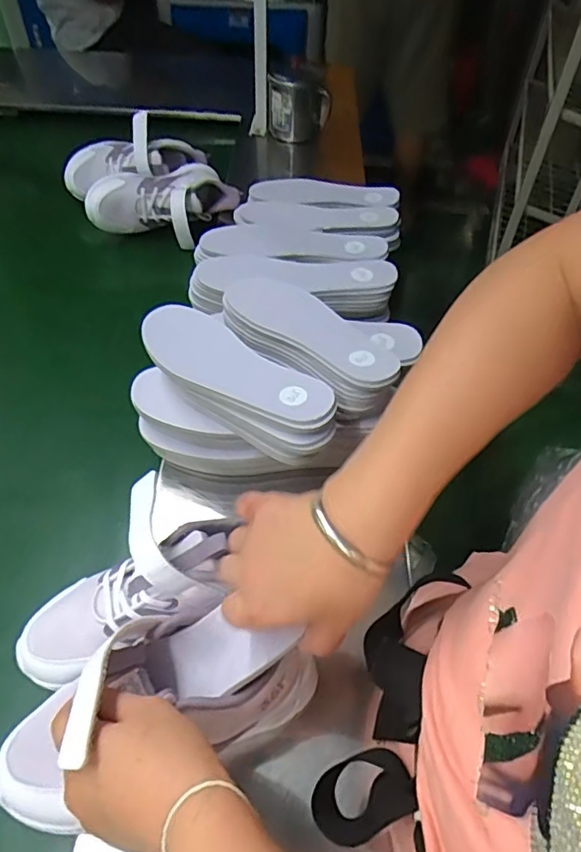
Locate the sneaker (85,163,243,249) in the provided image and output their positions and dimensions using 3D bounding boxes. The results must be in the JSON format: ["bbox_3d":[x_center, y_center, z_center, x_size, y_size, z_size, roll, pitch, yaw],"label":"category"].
[{"bbox_3d":[-0.186,-0.332,0.824,0.215,0.072,0.095,-30,58,-26],"label":"sneaker"}]

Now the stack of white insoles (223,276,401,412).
[{"bbox_3d":[0.018,-0.091,0.530,0.212,0.042,0.099,36,57,24],"label":"stack of white insoles"}]

